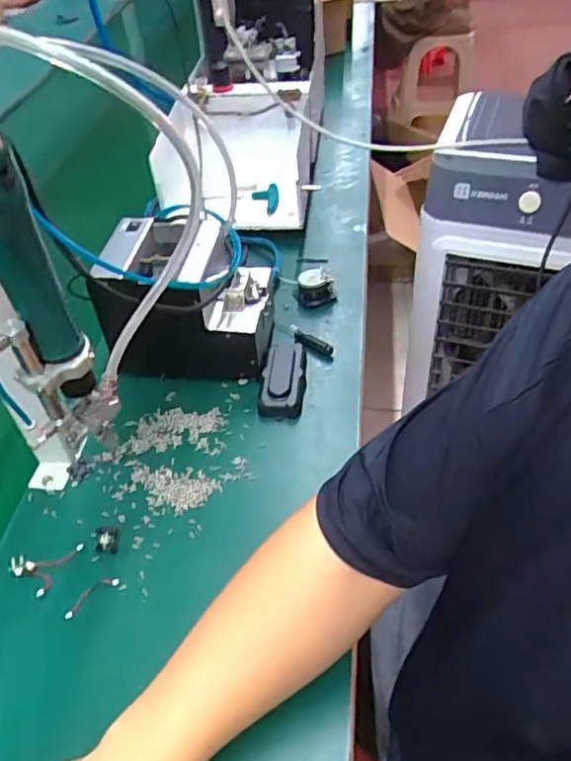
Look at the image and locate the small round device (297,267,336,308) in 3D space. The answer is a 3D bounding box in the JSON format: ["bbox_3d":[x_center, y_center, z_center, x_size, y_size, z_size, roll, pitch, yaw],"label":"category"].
[{"bbox_3d":[0.042,-0.132,0.847,0.053,0.035,0.049,-6,45,-1],"label":"small round device"}]

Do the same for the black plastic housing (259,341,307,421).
[{"bbox_3d":[-0.001,-0.007,0.731,0.049,0.032,0.118,0,45,6],"label":"black plastic housing"}]

